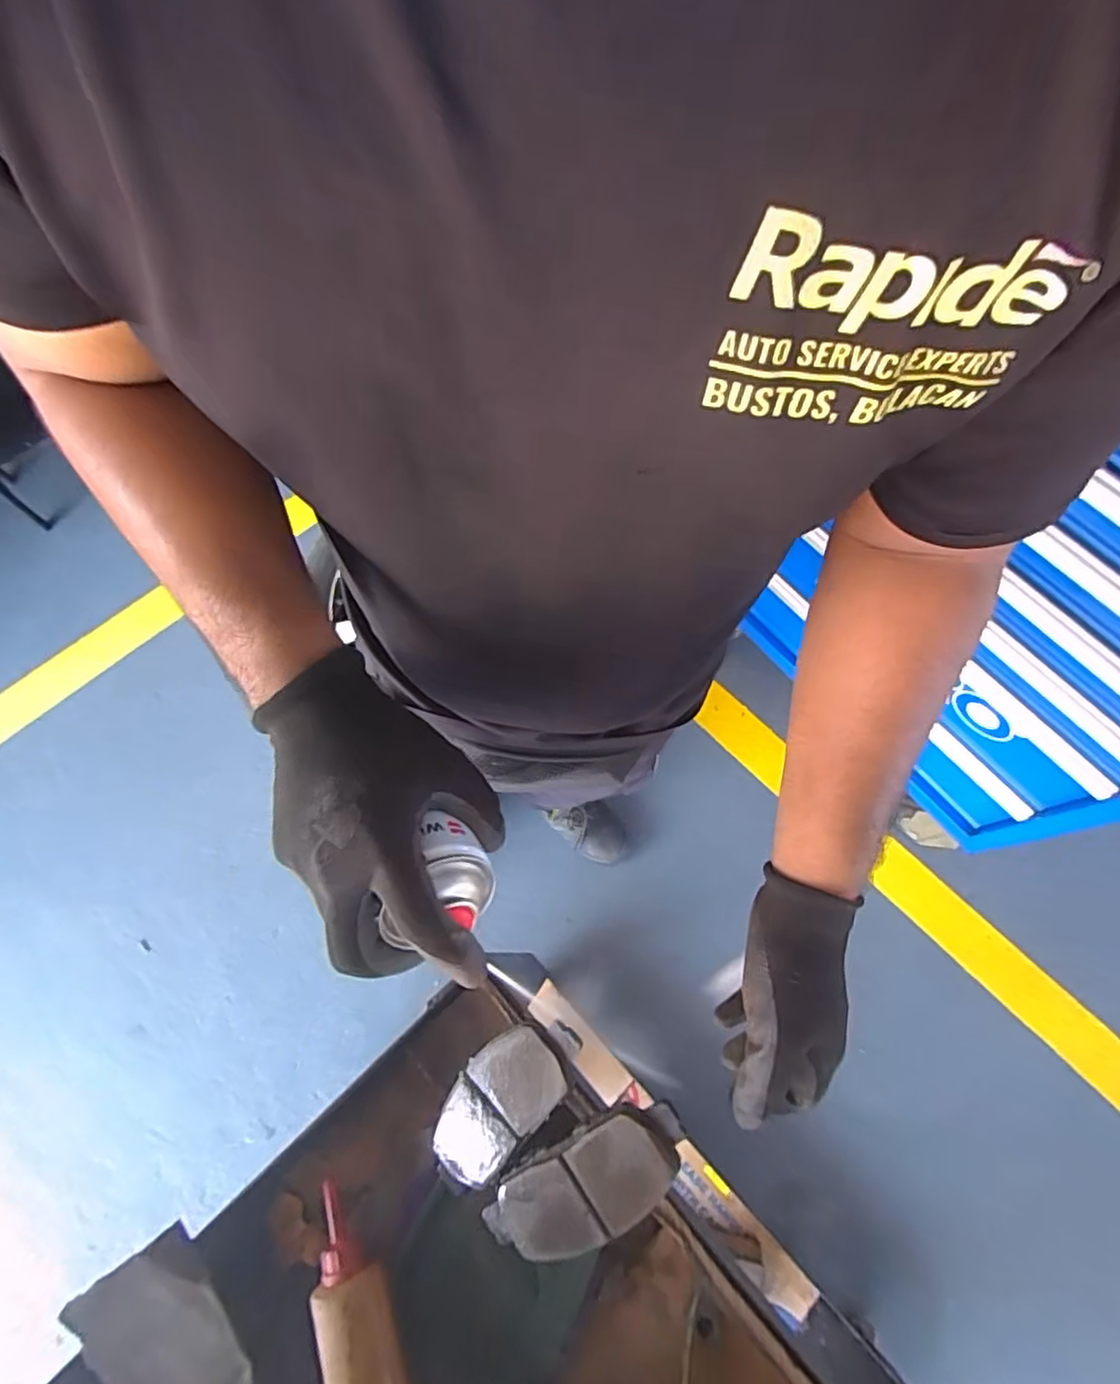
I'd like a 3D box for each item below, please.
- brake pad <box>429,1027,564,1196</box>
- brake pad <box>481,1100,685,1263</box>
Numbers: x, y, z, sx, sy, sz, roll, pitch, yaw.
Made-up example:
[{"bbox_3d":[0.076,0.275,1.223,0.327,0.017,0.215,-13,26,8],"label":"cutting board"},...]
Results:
[{"bbox_3d":[-0.046,0.268,0.406,0.054,0.013,0.131,38,105,15],"label":"brake pad"},{"bbox_3d":[0.015,0.296,0.379,0.139,0.014,0.055,-42,71,14],"label":"brake pad"}]

